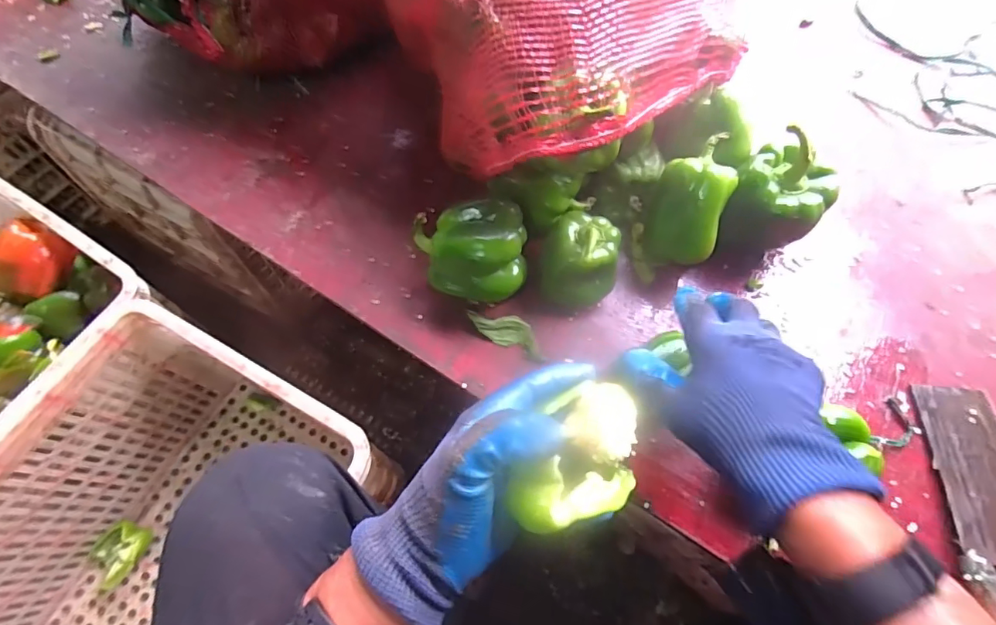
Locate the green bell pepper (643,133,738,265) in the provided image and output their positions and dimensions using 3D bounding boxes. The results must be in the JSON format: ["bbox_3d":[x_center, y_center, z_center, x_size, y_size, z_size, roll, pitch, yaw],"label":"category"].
[{"bbox_3d":[0.184,-0.104,0.483,0.066,0.127,0.064,16,34,10],"label":"green bell pepper"}]

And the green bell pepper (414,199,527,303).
[{"bbox_3d":[-0.024,-0.052,0.479,0.100,0.082,0.078,-5,65,-3],"label":"green bell pepper"}]

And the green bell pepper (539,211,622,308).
[{"bbox_3d":[0.078,-0.052,0.481,0.069,0.077,0.073,0,65,0],"label":"green bell pepper"}]

